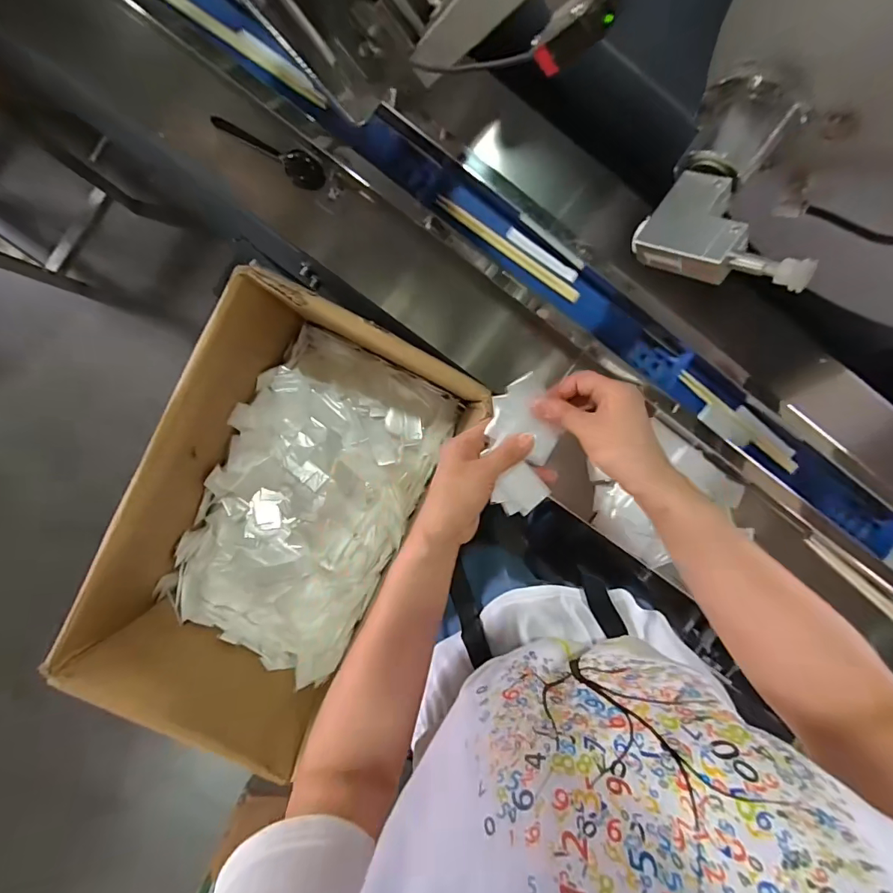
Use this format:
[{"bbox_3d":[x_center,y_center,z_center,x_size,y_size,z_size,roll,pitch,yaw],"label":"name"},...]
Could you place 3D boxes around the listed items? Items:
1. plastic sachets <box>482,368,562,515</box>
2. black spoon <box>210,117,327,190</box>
[{"bbox_3d":[0.071,0.002,0.409,0.061,0.018,0.126,-7,109,-2],"label":"plastic sachets"},{"bbox_3d":[-0.188,-0.317,0.484,0.113,0.008,0.034,19,119,-24],"label":"black spoon"}]

